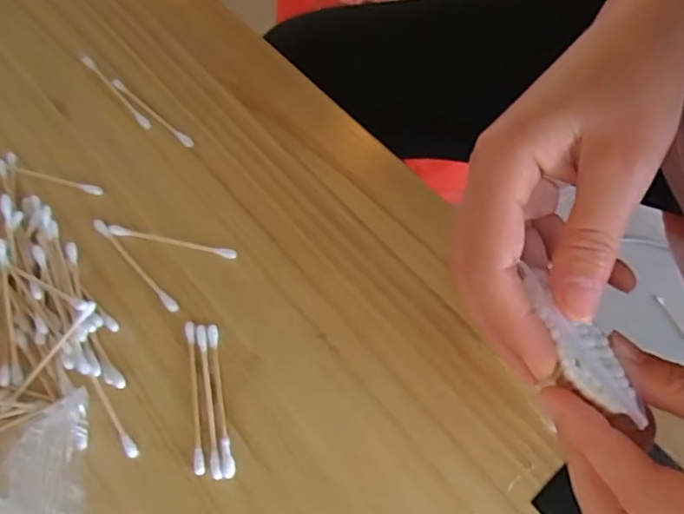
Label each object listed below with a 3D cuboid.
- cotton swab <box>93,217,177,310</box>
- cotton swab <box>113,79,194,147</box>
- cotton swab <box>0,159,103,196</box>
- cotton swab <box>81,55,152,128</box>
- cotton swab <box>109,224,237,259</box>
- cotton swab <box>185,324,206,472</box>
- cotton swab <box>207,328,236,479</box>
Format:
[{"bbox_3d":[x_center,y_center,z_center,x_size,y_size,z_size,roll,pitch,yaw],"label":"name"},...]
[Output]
[{"bbox_3d":[-0.111,0.003,0.305,0.006,0.004,0.072,-42,71,-15],"label":"cotton swab"},{"bbox_3d":[-0.115,-0.088,0.344,0.072,0.004,0.005,39,73,17],"label":"cotton swab"},{"bbox_3d":[-0.171,-0.047,0.330,0.072,0.005,0.006,14,68,8],"label":"cotton swab"},{"bbox_3d":[-0.140,-0.104,0.353,0.006,0.004,0.075,-40,71,-14],"label":"cotton swab"},{"bbox_3d":[-0.092,-0.009,0.309,0.072,0.004,0.006,12,68,8],"label":"cotton swab"},{"bbox_3d":[-0.071,0.066,0.276,0.005,0.004,0.072,-9,66,-2],"label":"cotton swab"},{"bbox_3d":[-0.058,0.067,0.275,0.006,0.004,0.072,-11,66,-3],"label":"cotton swab"}]

